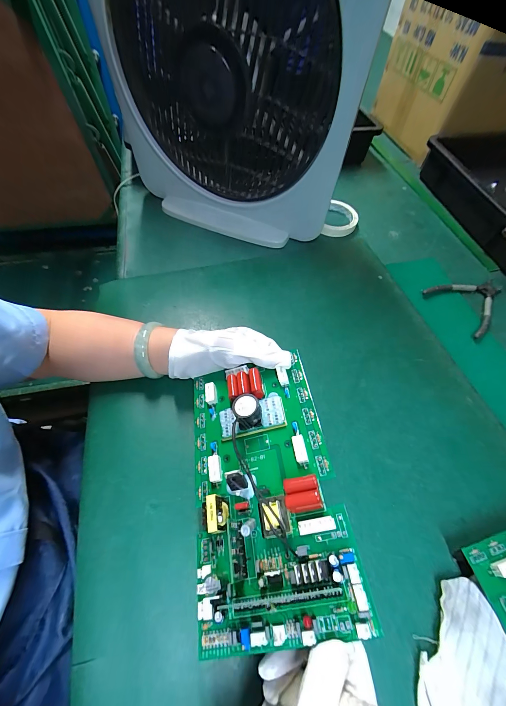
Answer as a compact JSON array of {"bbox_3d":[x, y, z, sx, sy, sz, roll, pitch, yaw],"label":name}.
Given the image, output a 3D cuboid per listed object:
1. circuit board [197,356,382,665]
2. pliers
[{"bbox_3d":[0.003,0.100,0.237,0.123,0.033,0.219,-16,53,7],"label":"circuit board"},{"bbox_3d":[0.371,-0.090,0.465,0.128,0.007,0.108,-27,65,-18],"label":"pliers"}]

